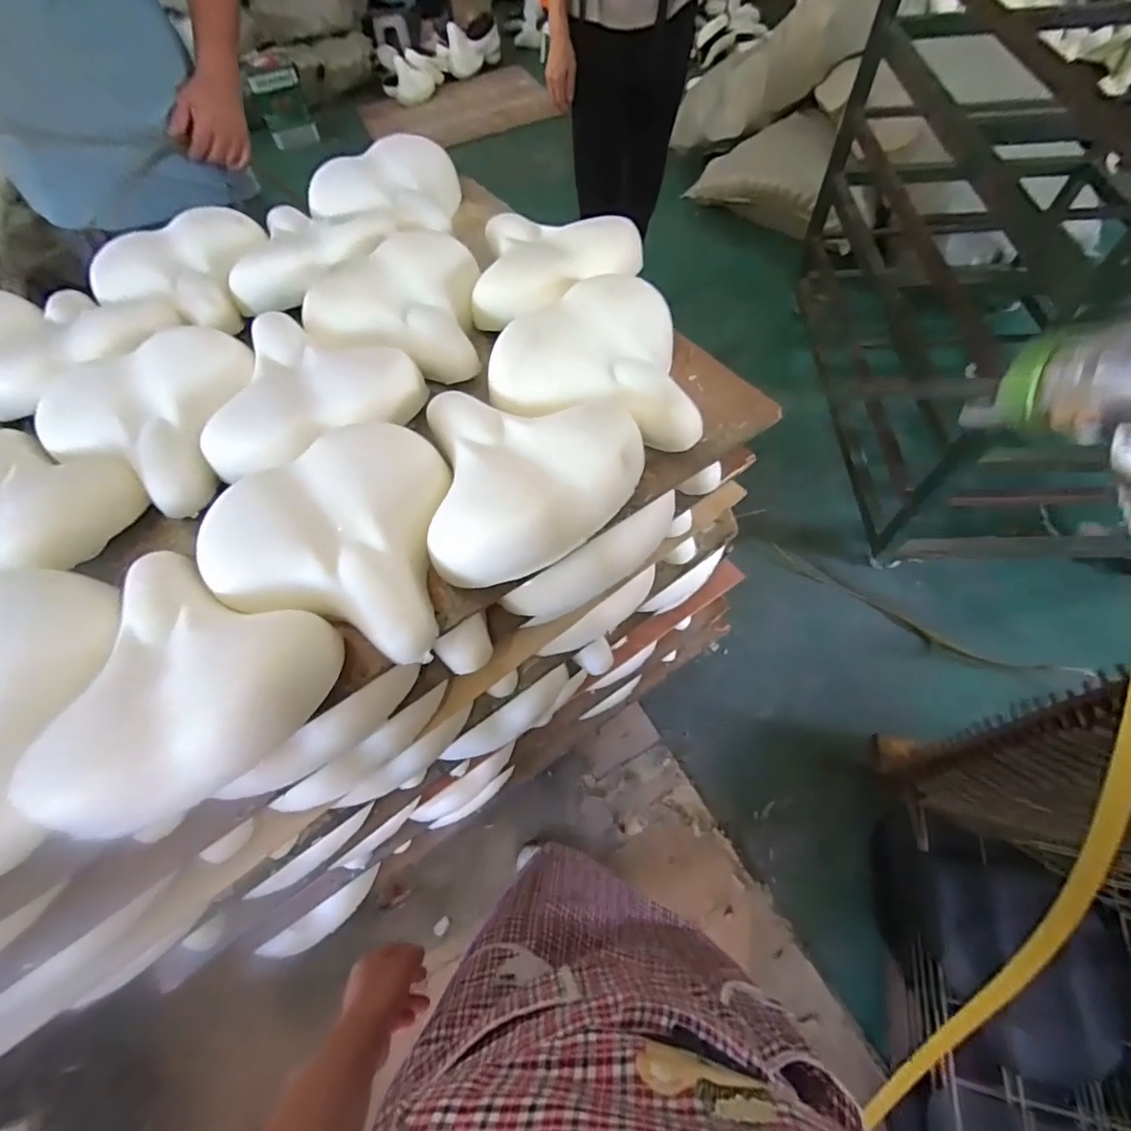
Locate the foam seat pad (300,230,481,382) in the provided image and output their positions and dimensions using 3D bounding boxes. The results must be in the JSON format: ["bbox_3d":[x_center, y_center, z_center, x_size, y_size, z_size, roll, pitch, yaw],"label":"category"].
[{"bbox_3d":[-0.225,-0.341,0.702,0.216,0.066,0.238,-5,60,1],"label":"foam seat pad"}]

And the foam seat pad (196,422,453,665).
[{"bbox_3d":[-0.213,-0.044,0.526,0.240,0.058,0.224,21,66,-4],"label":"foam seat pad"}]

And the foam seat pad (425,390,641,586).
[{"bbox_3d":[-0.033,-0.102,0.543,0.217,0.059,0.233,-6,60,0],"label":"foam seat pad"}]

